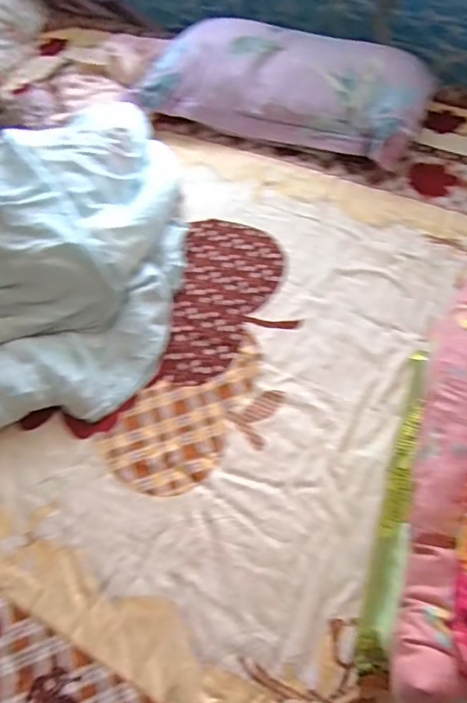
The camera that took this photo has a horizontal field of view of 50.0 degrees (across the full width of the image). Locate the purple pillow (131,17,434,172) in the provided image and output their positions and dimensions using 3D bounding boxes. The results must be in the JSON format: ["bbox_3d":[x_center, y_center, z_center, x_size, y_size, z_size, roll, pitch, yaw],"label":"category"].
[{"bbox_3d":[0.109,-0.664,1.252,0.710,0.118,0.341,25,64,16],"label":"purple pillow"}]

